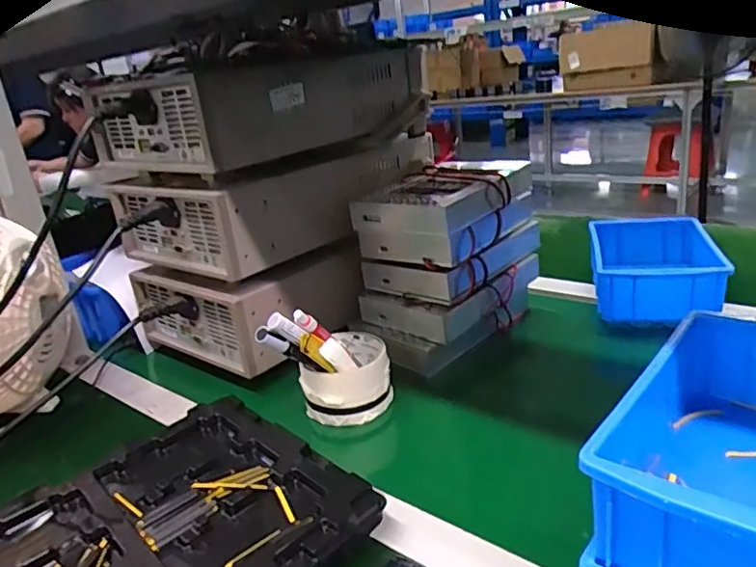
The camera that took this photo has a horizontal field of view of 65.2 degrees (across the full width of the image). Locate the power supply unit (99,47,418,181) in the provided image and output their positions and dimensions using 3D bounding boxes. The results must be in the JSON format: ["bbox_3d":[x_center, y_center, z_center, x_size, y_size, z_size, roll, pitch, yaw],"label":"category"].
[{"bbox_3d":[-0.123,-0.194,0.680,0.216,0.110,0.323,9,27,37],"label":"power supply unit"}]

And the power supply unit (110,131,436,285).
[{"bbox_3d":[-0.108,-0.107,0.709,0.196,0.086,0.341,12,28,41],"label":"power supply unit"}]

